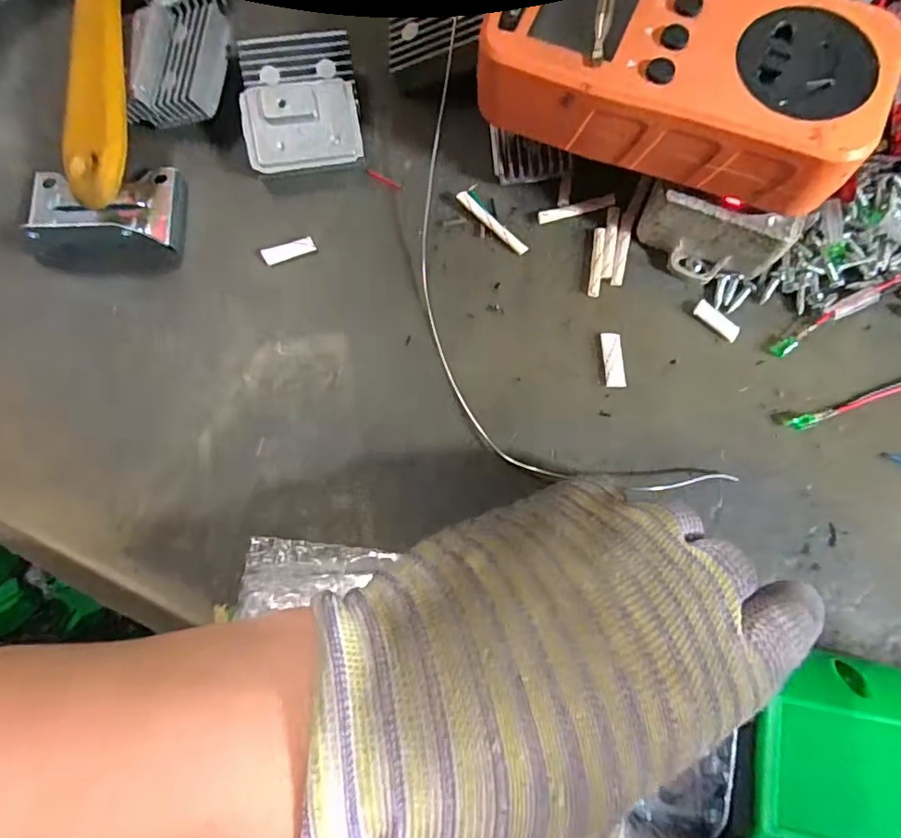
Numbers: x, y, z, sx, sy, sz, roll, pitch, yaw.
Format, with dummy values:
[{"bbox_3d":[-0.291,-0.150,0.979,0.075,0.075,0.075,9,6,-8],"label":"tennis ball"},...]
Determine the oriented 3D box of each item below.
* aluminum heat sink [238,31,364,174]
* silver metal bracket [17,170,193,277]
[{"bbox_3d":[-0.062,-0.130,0.233,0.046,0.021,0.055,-7,79,-1],"label":"aluminum heat sink"},{"bbox_3d":[-0.140,-0.082,0.222,0.059,0.018,0.045,-3,78,-1],"label":"silver metal bracket"}]

